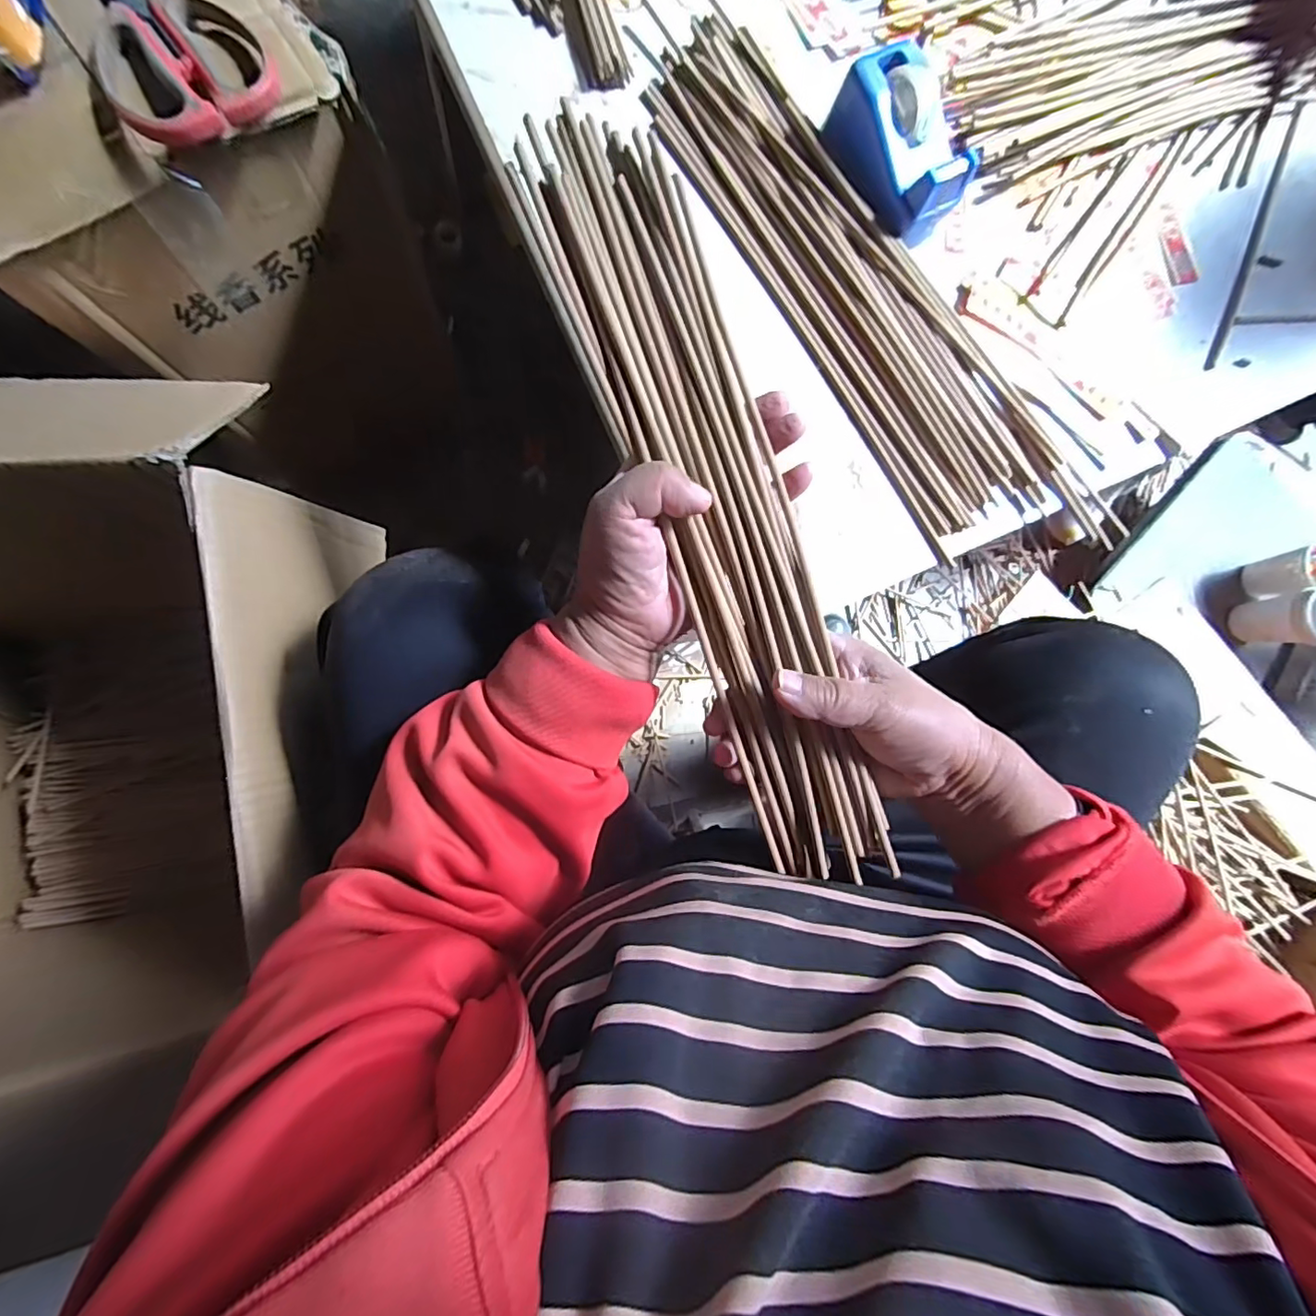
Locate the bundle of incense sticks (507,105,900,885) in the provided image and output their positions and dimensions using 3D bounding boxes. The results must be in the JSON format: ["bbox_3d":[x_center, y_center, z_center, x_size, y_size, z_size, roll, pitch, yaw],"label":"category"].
[{"bbox_3d":[0.029,-0.071,0.275,0.073,0.019,0.372,-21,94,-9],"label":"bundle of incense sticks"}]

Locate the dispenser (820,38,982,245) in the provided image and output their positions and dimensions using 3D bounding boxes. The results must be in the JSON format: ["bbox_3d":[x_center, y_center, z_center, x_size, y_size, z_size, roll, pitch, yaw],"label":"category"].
[{"bbox_3d":[0.157,-0.329,0.376,0.067,0.050,0.099,-27,90,-9],"label":"dispenser"}]

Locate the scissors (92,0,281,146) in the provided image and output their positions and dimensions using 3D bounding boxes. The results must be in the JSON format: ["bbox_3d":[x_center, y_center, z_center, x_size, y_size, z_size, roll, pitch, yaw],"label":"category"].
[{"bbox_3d":[-0.326,-0.415,0.361,0.096,0.022,0.184,-32,91,-9],"label":"scissors"}]

